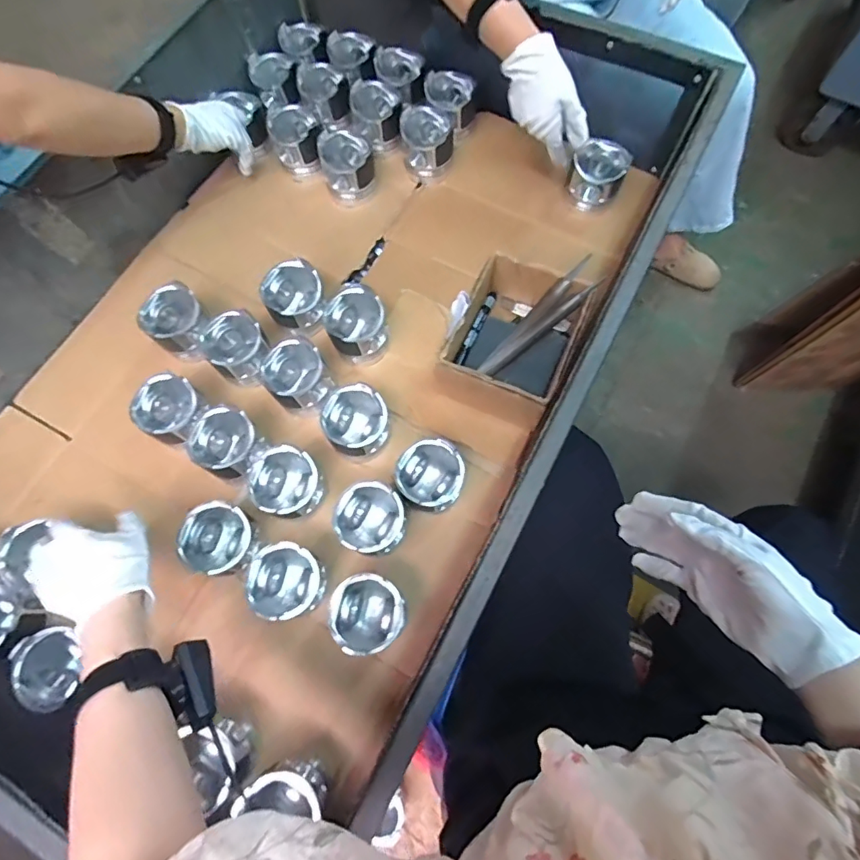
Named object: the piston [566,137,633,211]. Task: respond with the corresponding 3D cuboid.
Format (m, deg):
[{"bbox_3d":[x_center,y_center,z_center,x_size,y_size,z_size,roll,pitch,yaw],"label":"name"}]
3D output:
[{"bbox_3d":[0.260,-0.395,0.771,0.077,0.080,0.074,25,74,9],"label":"piston"}]

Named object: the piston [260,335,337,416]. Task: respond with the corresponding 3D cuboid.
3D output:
[{"bbox_3d":[-0.179,-0.070,0.686,0.081,0.078,0.085,0,72,1],"label":"piston"}]

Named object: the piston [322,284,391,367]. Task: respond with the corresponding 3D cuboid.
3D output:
[{"bbox_3d":[-0.104,-0.146,0.713,0.080,0.083,0.082,0,72,1],"label":"piston"}]

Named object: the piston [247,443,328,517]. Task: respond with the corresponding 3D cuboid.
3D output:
[{"bbox_3d":[-0.177,0.070,0.633,0.082,0.070,0.078,0,72,1],"label":"piston"}]

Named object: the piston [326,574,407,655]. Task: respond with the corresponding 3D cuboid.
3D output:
[{"bbox_3d":[-0.070,0.215,0.591,0.081,0.087,0.082,0,72,1],"label":"piston"}]

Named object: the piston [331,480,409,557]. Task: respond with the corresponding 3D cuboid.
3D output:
[{"bbox_3d":[-0.072,0.112,0.621,0.079,0.084,0.081,0,72,1],"label":"piston"}]

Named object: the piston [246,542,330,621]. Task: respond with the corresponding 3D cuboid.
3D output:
[{"bbox_3d":[-0.165,0.183,0.604,0.080,0.088,0.080,0,72,1],"label":"piston"}]

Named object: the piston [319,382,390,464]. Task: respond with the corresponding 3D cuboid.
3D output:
[{"bbox_3d":[-0.096,-0.006,0.665,0.081,0.081,0.083,0,72,1],"label":"piston"}]

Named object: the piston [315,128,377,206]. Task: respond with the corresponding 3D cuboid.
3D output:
[{"bbox_3d":[-0.129,-0.420,0.795,0.084,0.082,0.079,0,72,1],"label":"piston"}]

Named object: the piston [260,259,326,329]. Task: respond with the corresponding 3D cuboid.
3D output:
[{"bbox_3d":[-0.196,-0.191,0.725,0.083,0.079,0.085,0,72,1],"label":"piston"}]

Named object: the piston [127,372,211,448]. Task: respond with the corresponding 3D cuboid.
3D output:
[{"bbox_3d":[-0.347,-0.024,0.679,0.080,0.085,0.083,0,72,1],"label":"piston"}]

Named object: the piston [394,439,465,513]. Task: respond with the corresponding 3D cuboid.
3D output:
[{"bbox_3d":[0.001,0.063,0.638,0.080,0.079,0.081,0,72,1],"label":"piston"}]

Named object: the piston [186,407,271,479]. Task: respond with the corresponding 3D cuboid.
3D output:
[{"bbox_3d":[-0.263,0.021,0.660,0.085,0.081,0.078,0,72,1],"label":"piston"}]

